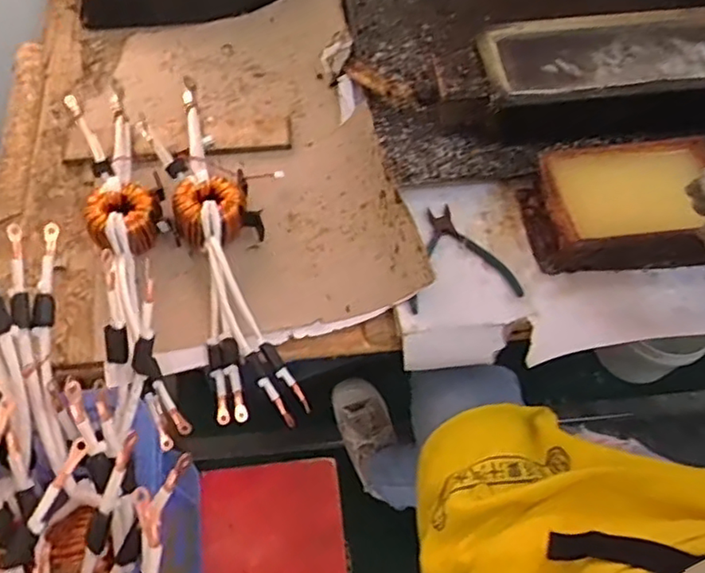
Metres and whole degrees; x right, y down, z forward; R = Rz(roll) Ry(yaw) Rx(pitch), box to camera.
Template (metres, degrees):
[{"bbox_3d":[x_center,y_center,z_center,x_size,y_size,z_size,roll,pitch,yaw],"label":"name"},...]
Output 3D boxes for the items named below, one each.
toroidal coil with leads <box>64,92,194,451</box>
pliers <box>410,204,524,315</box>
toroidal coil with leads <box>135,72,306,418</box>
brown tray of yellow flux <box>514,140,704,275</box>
[{"bbox_3d":[-0.261,-0.053,0.722,0.089,0.068,0.505,-19,64,-9],"label":"toroidal coil with leads"},{"bbox_3d":[0.120,-0.039,0.717,0.130,0.007,0.133,-9,63,-4],"label":"pliers"},{"bbox_3d":[-0.158,-0.074,0.725,0.093,0.058,0.486,-21,64,-10],"label":"toroidal coil with leads"},{"bbox_3d":[0.323,-0.099,0.712,0.226,0.074,0.146,-6,63,-3],"label":"brown tray of yellow flux"}]

